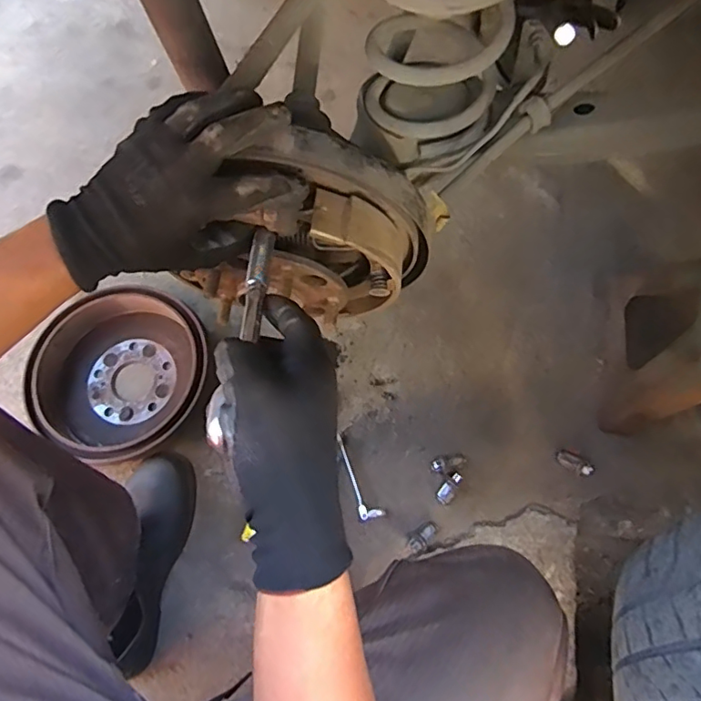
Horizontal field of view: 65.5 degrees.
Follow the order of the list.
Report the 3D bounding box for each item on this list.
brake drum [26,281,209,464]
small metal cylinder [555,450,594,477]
[{"bbox_3d":[-0.346,0.030,0.823,0.235,0.077,0.253,-1,70,2],"label":"brake drum"},{"bbox_3d":[0.316,0.161,0.770,0.051,0.019,0.023,29,73,34],"label":"small metal cylinder"}]

